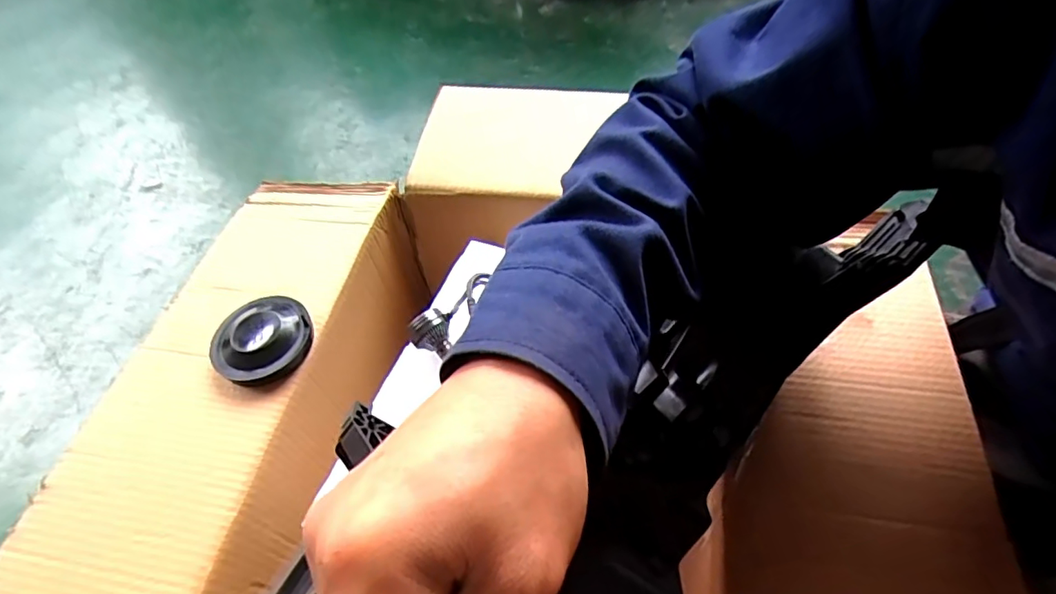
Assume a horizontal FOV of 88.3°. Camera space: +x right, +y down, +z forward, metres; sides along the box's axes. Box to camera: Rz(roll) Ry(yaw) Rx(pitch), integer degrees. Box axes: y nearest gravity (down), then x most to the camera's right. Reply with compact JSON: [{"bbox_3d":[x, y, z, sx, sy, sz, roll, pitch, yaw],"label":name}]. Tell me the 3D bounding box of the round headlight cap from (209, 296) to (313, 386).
[{"bbox_3d":[-0.221,0.035,0.454,0.077,0.030,0.074,-3,53,4],"label":"round headlight cap"}]

